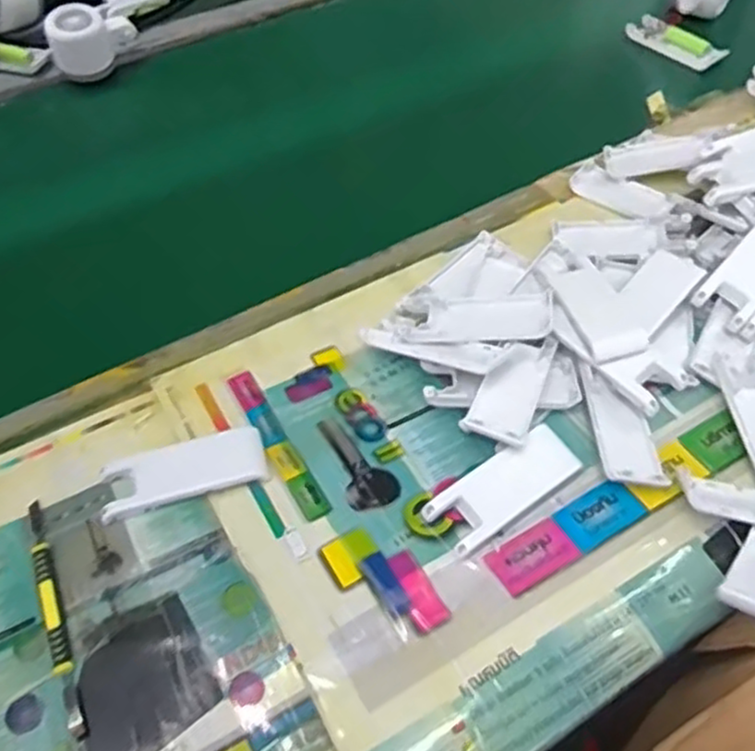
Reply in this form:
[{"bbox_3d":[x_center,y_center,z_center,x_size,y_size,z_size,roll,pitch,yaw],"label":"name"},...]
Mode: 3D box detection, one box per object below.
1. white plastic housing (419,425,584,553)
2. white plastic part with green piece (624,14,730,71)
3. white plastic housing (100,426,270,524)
[{"bbox_3d":[0.080,0.071,0.459,0.101,0.014,0.039,-30,59,-20],"label":"white plastic housing"},{"bbox_3d":[0.322,-0.358,0.792,0.036,0.023,0.106,-35,61,-23],"label":"white plastic part with green piece"},{"bbox_3d":[-0.124,0.062,0.470,0.102,0.014,0.039,-13,55,-9],"label":"white plastic housing"}]

